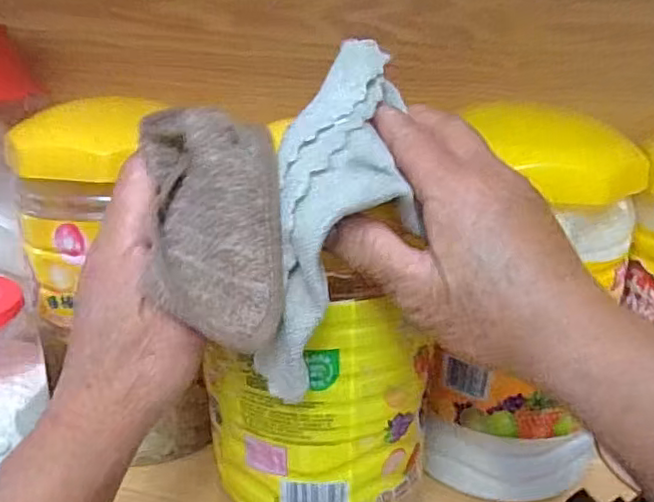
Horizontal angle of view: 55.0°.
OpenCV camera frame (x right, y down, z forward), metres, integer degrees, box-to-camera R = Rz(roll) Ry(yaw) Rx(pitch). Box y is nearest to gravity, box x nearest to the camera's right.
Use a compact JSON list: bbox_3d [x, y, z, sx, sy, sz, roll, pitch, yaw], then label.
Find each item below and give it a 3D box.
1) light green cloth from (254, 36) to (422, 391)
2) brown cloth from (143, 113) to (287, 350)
[{"bbox_3d":[0.010,-0.024,0.286,0.060,0.176,0.057,8,-19,20],"label":"light green cloth"},{"bbox_3d":[-0.053,-0.012,0.277,0.063,0.102,0.030,-6,-7,20],"label":"brown cloth"}]

